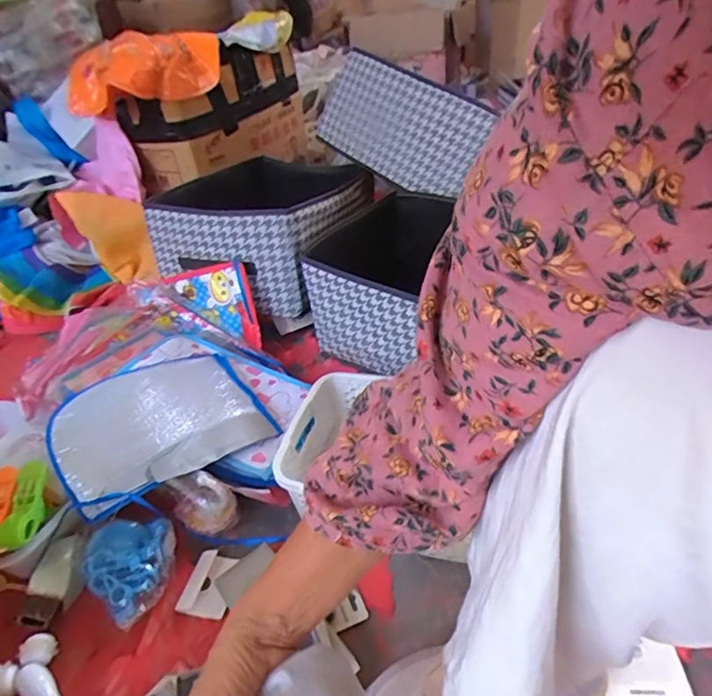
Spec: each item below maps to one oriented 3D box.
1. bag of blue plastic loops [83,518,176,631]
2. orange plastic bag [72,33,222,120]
[{"bbox_3d":[-0.249,0.249,0.615,0.101,0.052,0.109,-31,42,-31],"label":"bag of blue plastic loops"},{"bbox_3d":[-0.477,-0.618,1.190,0.227,0.131,0.308,21,43,34],"label":"orange plastic bag"}]

